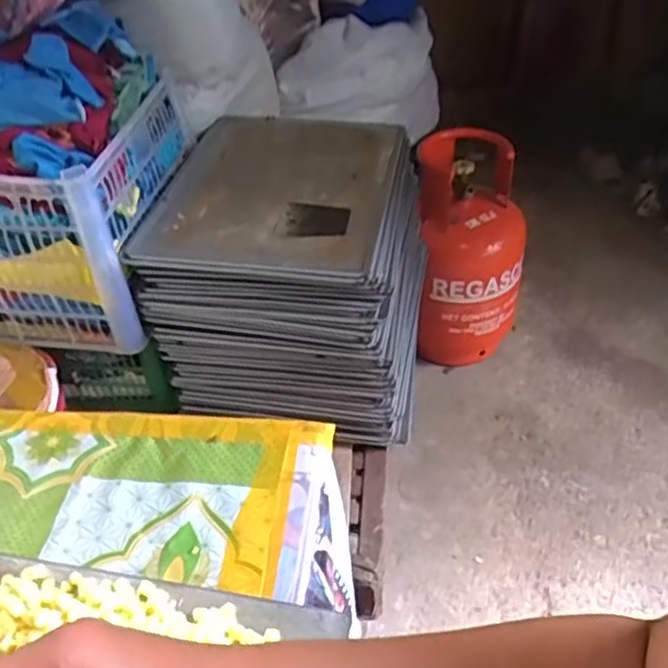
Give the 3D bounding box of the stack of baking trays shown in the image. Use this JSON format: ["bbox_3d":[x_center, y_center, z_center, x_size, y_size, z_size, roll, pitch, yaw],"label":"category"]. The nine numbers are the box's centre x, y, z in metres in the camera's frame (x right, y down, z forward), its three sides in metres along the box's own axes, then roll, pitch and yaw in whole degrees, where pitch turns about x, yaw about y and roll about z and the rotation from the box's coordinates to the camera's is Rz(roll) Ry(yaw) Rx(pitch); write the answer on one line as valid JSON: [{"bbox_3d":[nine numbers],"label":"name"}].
[{"bbox_3d":[-0.054,-0.115,1.088,0.376,0.275,0.427,3,42,9],"label":"stack of baking trays"}]

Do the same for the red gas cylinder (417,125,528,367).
[{"bbox_3d":[0.327,-0.187,1.670,0.254,0.538,0.283,8,42,14],"label":"red gas cylinder"}]

